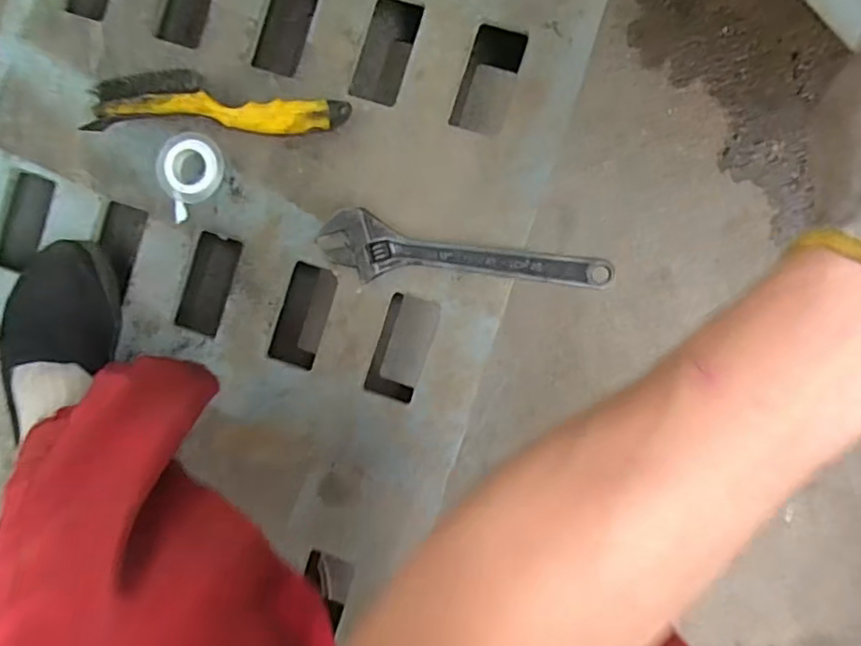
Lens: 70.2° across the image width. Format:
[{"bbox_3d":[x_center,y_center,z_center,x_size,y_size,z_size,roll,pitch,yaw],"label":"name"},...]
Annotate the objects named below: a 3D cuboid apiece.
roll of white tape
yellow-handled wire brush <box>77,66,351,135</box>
[{"bbox_3d":[-0.244,-0.154,0.626,0.069,0.013,0.078,-19,93,8],"label":"roll of white tape"},{"bbox_3d":[-0.215,-0.219,0.613,0.265,0.044,0.057,4,96,6],"label":"yellow-handled wire brush"}]

